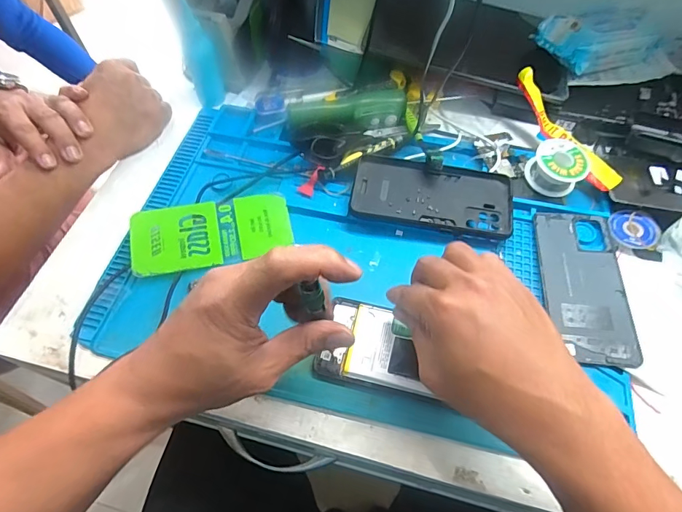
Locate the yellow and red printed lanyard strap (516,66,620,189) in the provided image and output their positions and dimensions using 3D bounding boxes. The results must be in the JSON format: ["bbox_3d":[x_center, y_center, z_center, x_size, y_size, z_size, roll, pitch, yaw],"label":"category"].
[{"bbox_3d":[0.244,-0.138,0.445,0.029,0.043,0.159,-21,62,-11],"label":"yellow and red printed lanyard strap"}]

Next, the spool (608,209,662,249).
[{"bbox_3d":[0.293,-0.028,0.410,0.045,0.007,0.041,0,60,0],"label":"spool"}]

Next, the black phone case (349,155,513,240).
[{"bbox_3d":[0.094,-0.063,0.426,0.159,0.018,0.076,10,61,6],"label":"black phone case"}]

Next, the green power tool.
[{"bbox_3d":[0.009,-0.161,0.468,0.136,0.035,0.045,-15,61,-8],"label":"green power tool"}]

